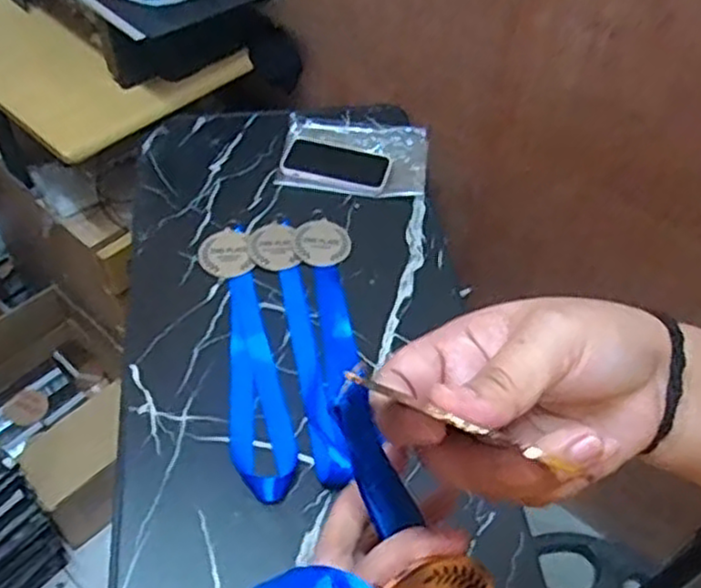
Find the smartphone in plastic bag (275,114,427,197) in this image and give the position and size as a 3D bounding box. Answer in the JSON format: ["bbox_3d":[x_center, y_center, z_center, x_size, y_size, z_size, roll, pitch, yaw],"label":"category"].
[{"bbox_3d":[0.005,-0.201,1.025,0.200,0.013,0.146,5,51,1],"label":"smartphone in plastic bag"}]

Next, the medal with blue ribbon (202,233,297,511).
[{"bbox_3d":[-0.119,0.058,0.819,0.063,0.016,0.375,-10,52,-10],"label":"medal with blue ribbon"}]

